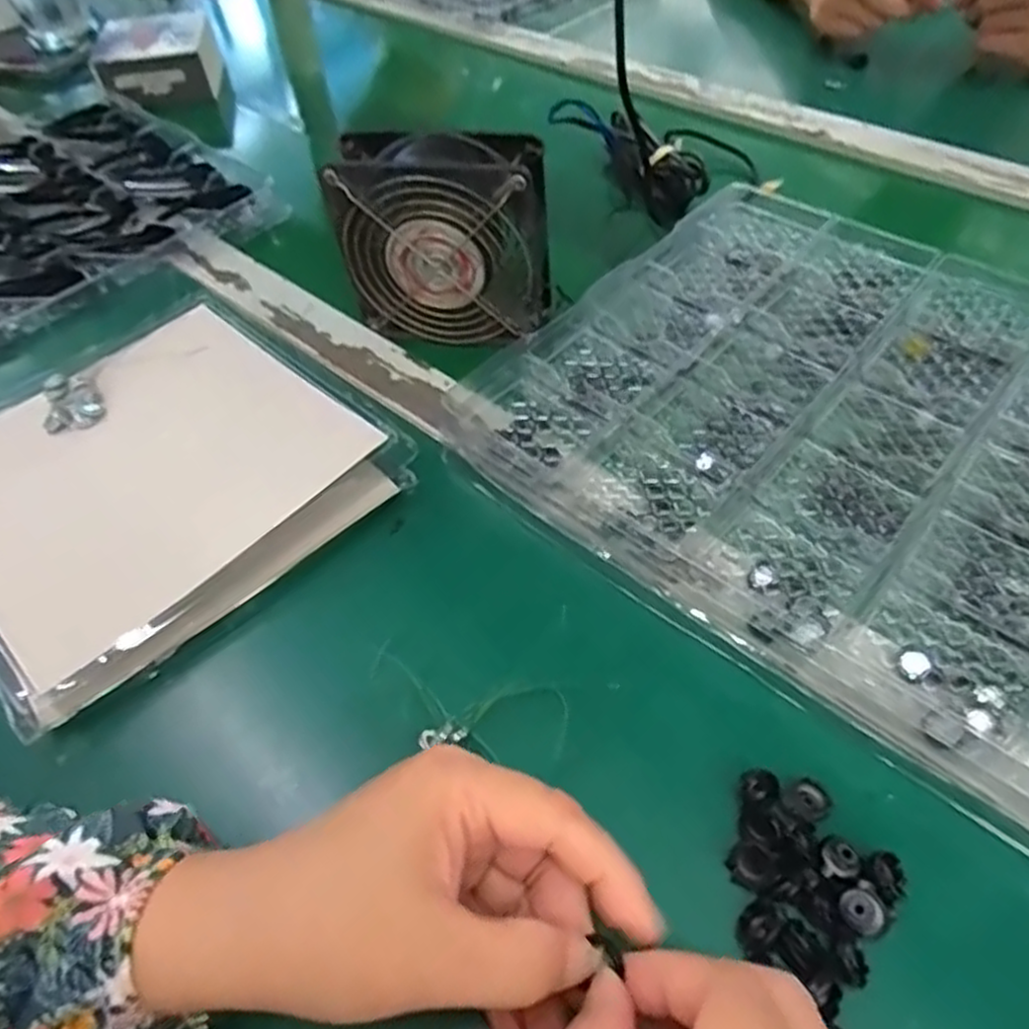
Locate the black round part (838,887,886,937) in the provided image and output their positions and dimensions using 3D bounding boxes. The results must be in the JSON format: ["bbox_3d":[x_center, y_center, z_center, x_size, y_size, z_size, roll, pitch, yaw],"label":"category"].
[{"bbox_3d":[0.119,0.136,0.250,0.014,0.008,0.014,-3,51,3],"label":"black round part"}]

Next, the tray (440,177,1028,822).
[{"bbox_3d":[0.223,-0.032,0.361,0.437,0.033,0.305,34,62,26],"label":"tray"}]

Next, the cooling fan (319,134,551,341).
[{"bbox_3d":[-0.041,-0.162,0.438,0.120,0.109,0.049,6,52,10],"label":"cooling fan"}]

